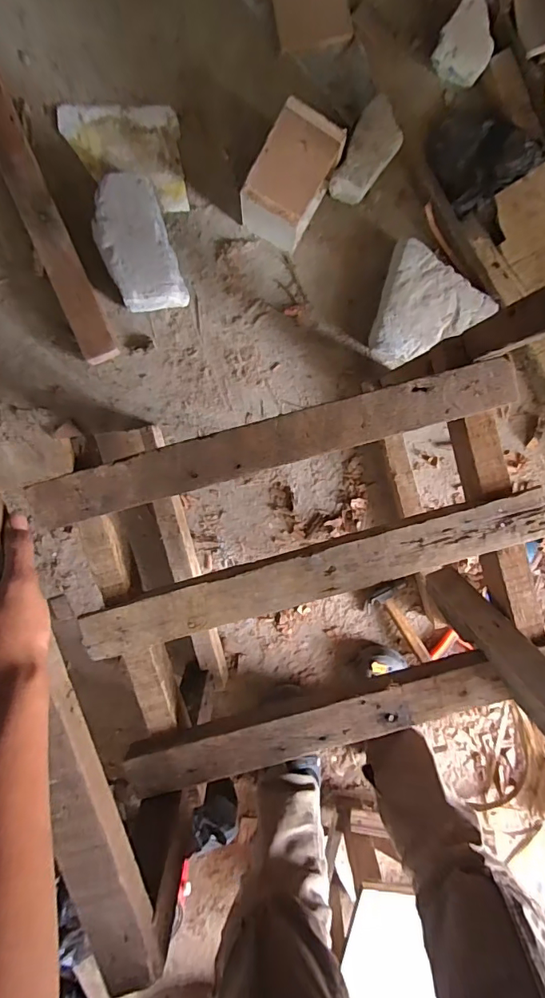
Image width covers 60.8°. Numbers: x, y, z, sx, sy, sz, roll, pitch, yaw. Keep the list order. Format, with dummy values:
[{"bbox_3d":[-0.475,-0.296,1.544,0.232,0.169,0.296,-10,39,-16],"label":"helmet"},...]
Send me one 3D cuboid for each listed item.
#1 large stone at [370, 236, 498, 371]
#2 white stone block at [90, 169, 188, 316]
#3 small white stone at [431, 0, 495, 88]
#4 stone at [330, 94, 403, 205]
[{"bbox_3d":[0.268,-0.326,0.834,0.204,0.060,0.180,33,95,-6],"label":"large stone"},{"bbox_3d":[-0.232,-0.429,0.802,0.115,0.076,0.207,-18,97,0],"label":"white stone block"},{"bbox_3d":[0.330,-0.768,0.783,0.088,0.066,0.083,0,97,-2],"label":"small white stone"},{"bbox_3d":[0.166,-0.588,0.803,0.079,0.061,0.155,25,95,-5],"label":"stone"}]

